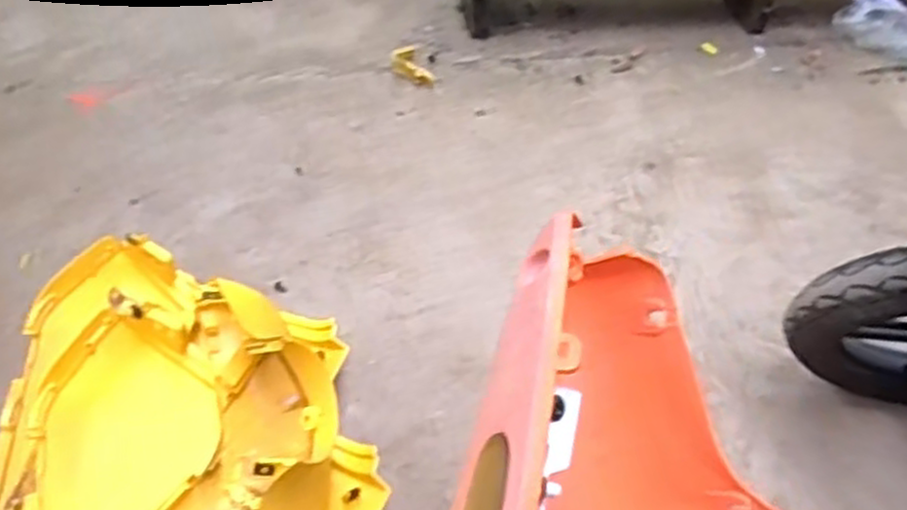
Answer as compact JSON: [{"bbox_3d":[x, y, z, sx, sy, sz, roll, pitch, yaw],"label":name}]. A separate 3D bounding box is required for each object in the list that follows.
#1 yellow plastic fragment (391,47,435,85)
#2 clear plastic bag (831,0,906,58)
[{"bbox_3d":[-0.071,-0.325,1.348,0.049,0.035,0.081,-18,51,-22],"label":"yellow plastic fragment"},{"bbox_3d":[0.834,-0.439,1.487,0.188,0.096,0.050,19,47,12],"label":"clear plastic bag"}]

